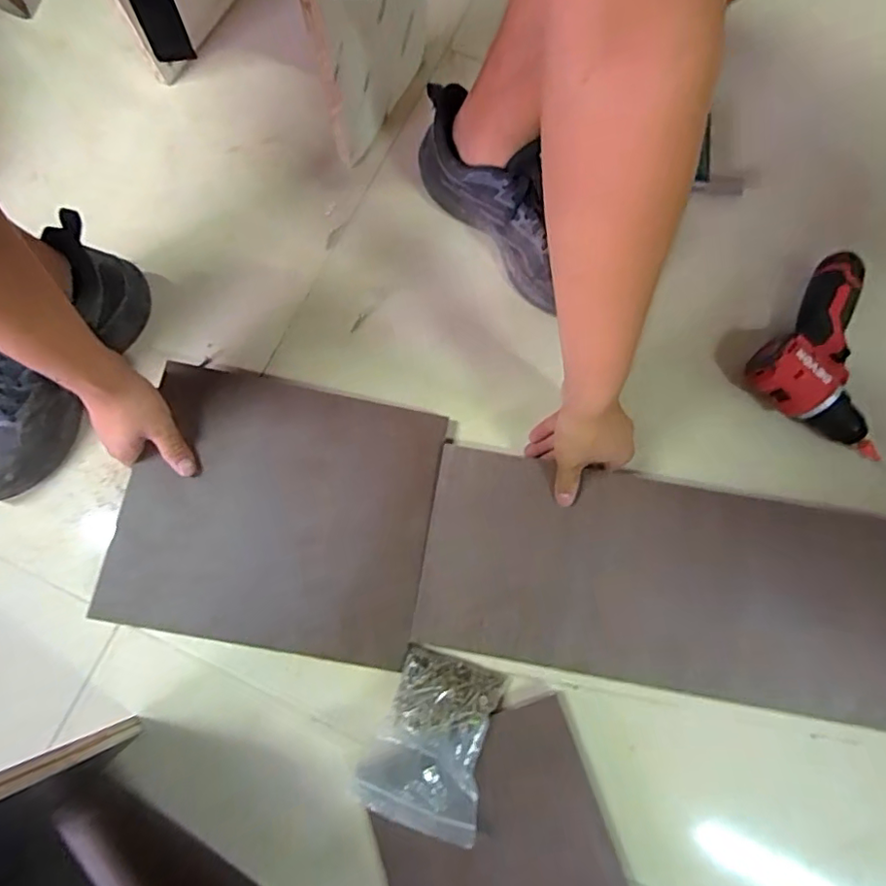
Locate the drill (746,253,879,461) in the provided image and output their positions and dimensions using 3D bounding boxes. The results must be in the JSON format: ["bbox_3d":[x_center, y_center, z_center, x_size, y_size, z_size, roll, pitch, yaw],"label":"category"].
[{"bbox_3d":[0.436,-0.096,0.599,0.157,0.065,0.212,38,79,9],"label":"drill"}]

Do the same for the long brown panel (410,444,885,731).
[{"bbox_3d":[0.222,0.139,0.552,0.477,0.026,0.197,9,76,4],"label":"long brown panel"}]

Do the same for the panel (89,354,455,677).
[{"bbox_3d":[-0.162,0.069,0.561,0.293,0.016,0.257,11,77,-3],"label":"panel"}]

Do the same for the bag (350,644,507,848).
[{"bbox_3d":[-0.006,0.267,0.503,0.104,0.019,0.139,20,62,2],"label":"bag"}]

